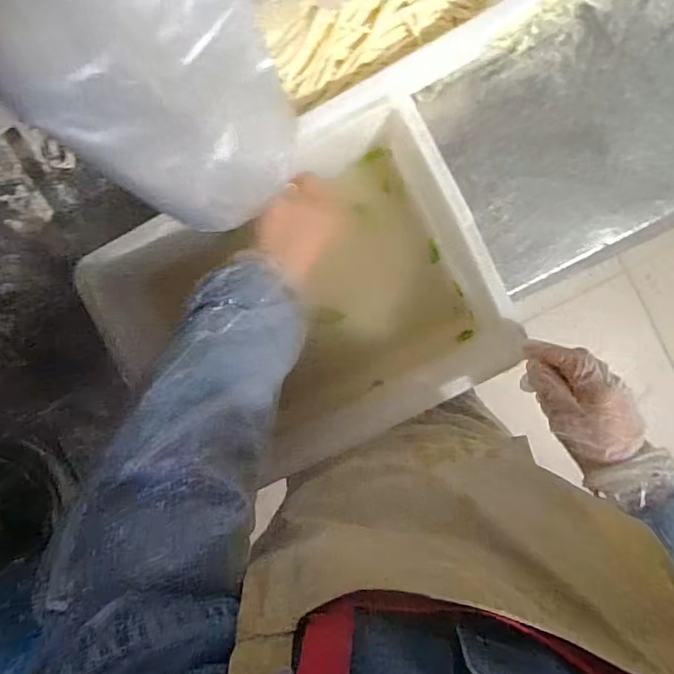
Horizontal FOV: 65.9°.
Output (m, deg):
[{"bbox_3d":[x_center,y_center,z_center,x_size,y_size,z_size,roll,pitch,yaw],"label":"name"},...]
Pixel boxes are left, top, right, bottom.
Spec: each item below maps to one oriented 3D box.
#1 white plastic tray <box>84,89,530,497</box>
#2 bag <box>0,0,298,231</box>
[{"bbox_3d":[-0.033,-0.026,0.523,0.353,0.106,0.262,-25,91,6],"label":"white plastic tray"},{"bbox_3d":[-0.090,-0.139,0.258,0.028,0.287,0.131,34,99,14],"label":"bag"}]

